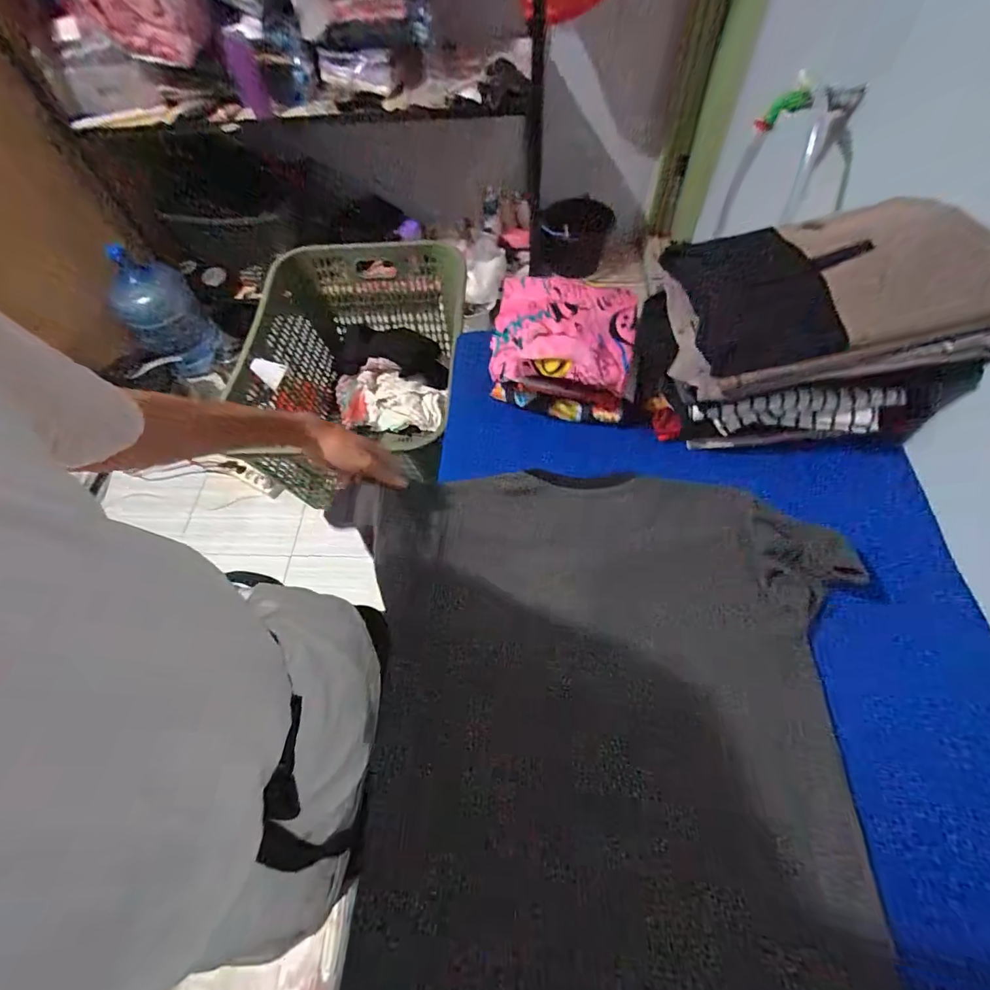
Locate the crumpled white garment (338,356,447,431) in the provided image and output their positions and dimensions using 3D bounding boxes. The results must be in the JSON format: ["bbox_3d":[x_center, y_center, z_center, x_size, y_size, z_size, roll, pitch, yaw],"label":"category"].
[{"bbox_3d":[-0.262,-0.232,1.097,0.280,0.119,0.126,8,61,9],"label":"crumpled white garment"}]

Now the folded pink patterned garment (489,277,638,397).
[{"bbox_3d":[0.097,-0.235,0.655,0.203,0.054,0.176,11,62,10],"label":"folded pink patterned garment"}]

